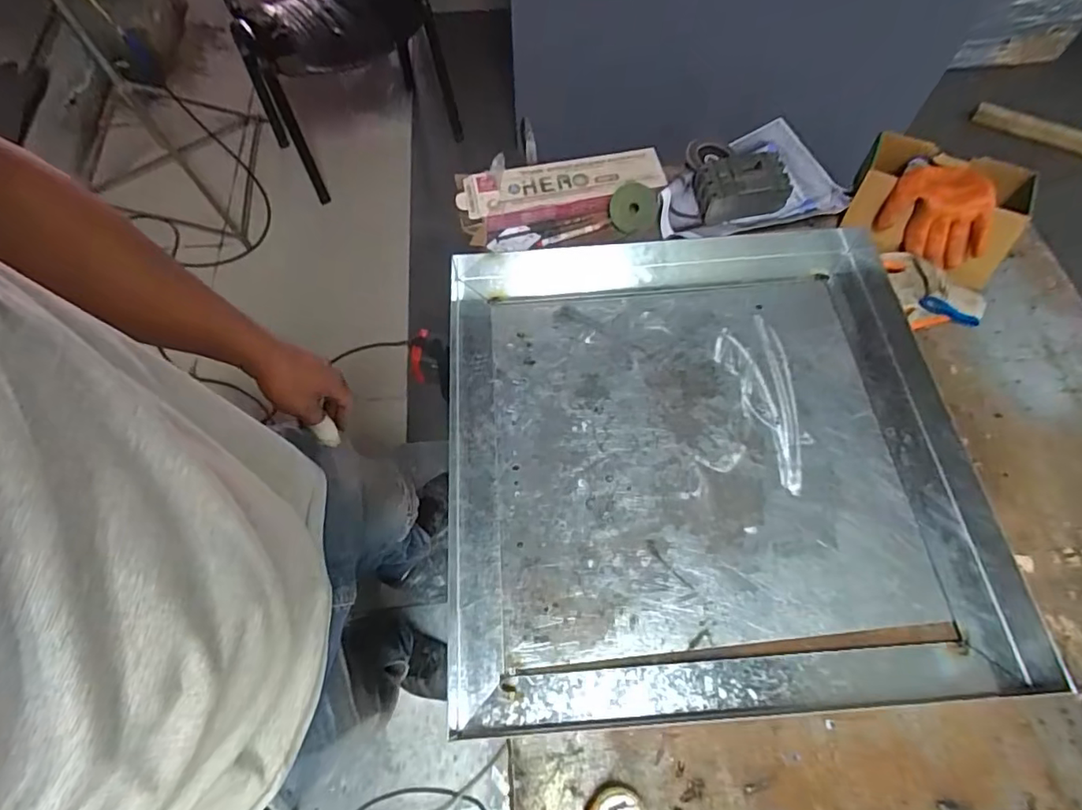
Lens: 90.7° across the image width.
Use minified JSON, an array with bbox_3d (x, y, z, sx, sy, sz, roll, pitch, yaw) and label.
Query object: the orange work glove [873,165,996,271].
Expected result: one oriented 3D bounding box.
[{"bbox_3d":[0.613,-0.294,0.820,0.153,0.084,0.137,41,70,17],"label":"orange work glove"}]

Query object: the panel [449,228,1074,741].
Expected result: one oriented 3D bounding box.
[{"bbox_3d":[0.207,0.046,0.689,0.647,0.036,0.634,-4,64,-3],"label":"panel"}]

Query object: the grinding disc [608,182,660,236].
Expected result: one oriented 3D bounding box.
[{"bbox_3d":[0.150,-0.321,0.868,0.076,0.013,0.081,-1,88,17],"label":"grinding disc"}]

